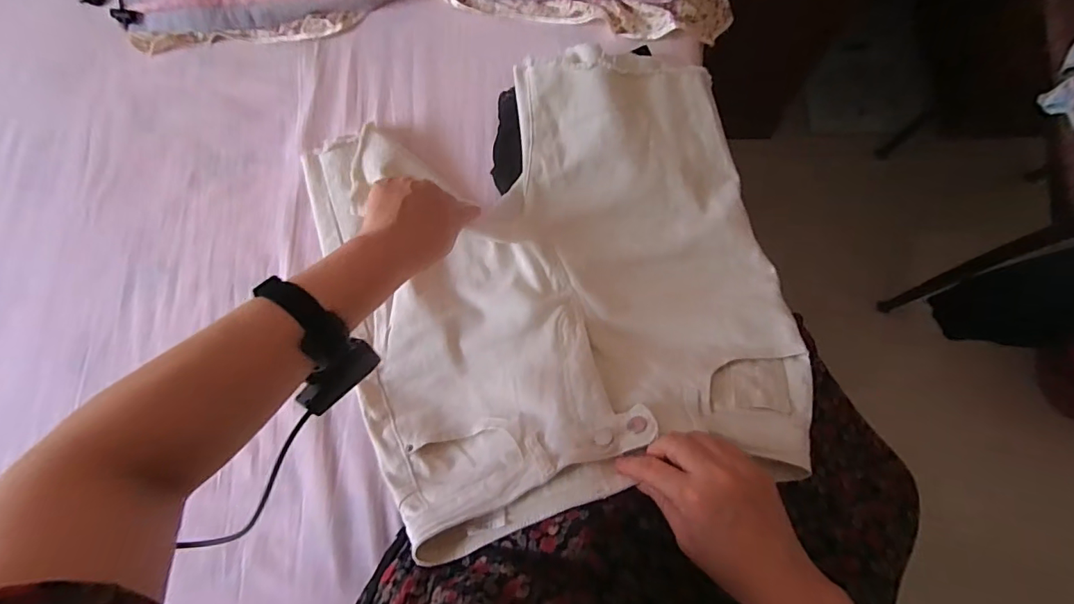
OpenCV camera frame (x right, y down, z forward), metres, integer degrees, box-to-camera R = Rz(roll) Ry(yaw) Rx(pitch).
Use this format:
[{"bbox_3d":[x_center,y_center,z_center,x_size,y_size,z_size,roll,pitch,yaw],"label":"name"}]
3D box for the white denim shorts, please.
[{"bbox_3d":[0.032,-0.036,0.504,0.422,0.106,0.461,-11,79,-2],"label":"white denim shorts"}]

